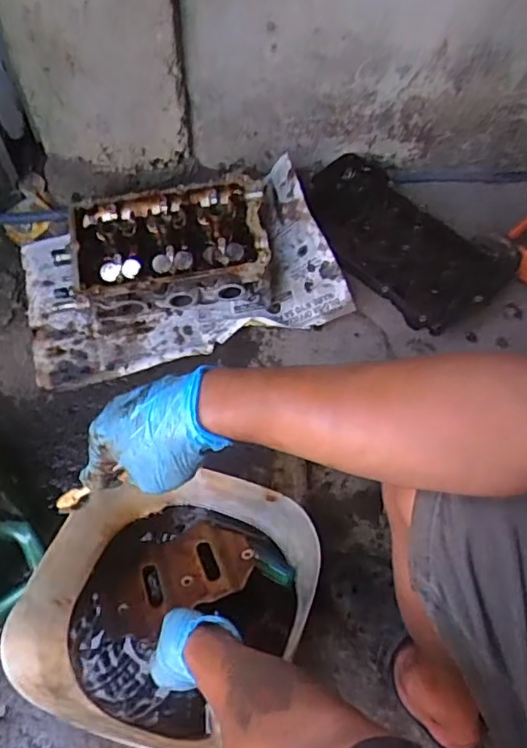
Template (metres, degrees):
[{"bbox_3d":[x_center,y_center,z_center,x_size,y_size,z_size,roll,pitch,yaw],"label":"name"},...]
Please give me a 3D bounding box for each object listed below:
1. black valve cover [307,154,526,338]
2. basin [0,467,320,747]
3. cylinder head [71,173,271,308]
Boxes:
[{"bbox_3d":[0.219,-0.231,1.000,0.218,0.071,0.369,-40,71,-14],"label":"black valve cover"},{"bbox_3d":[-0.109,0.268,0.705,0.298,0.150,0.289,17,68,8],"label":"basin"},{"bbox_3d":[-0.153,-0.204,0.981,0.312,0.129,0.183,-4,67,-1],"label":"cylinder head"}]

